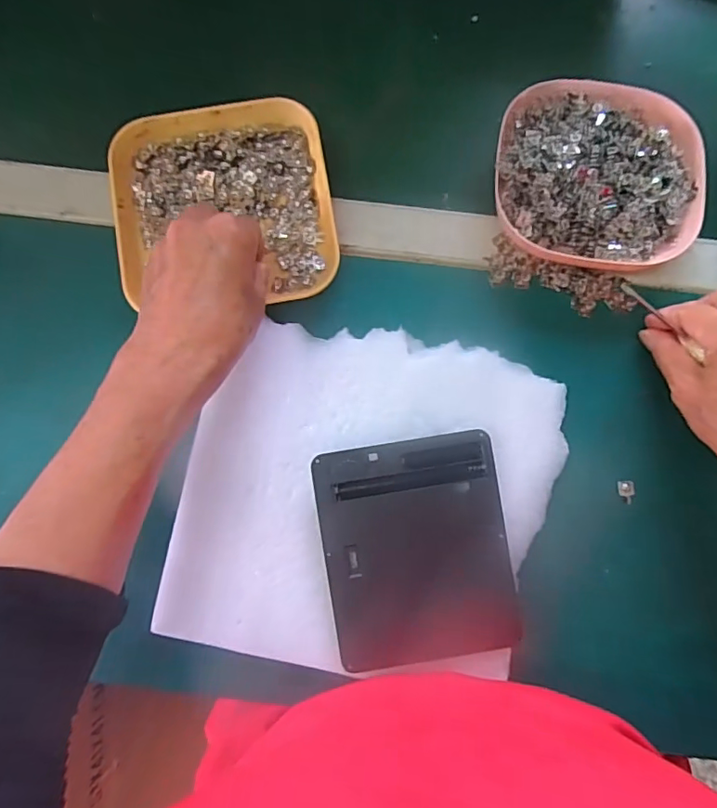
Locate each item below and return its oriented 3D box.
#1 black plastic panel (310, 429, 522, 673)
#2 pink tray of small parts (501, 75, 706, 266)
[{"bbox_3d":[0.036,0.091,0.326,0.112,0.018,0.134,-8,83,-1],"label":"black plastic panel"},{"bbox_3d":[0.163,-0.158,0.364,0.134,0.035,0.125,11,83,1],"label":"pink tray of small parts"}]

